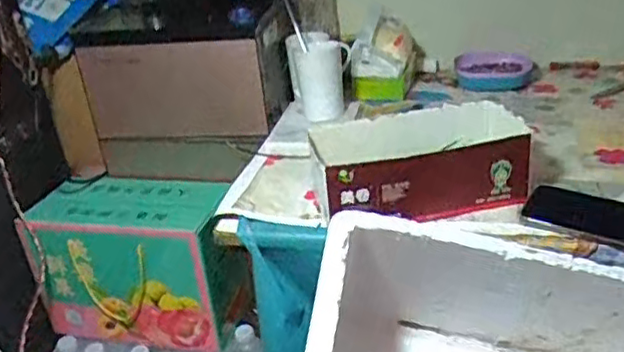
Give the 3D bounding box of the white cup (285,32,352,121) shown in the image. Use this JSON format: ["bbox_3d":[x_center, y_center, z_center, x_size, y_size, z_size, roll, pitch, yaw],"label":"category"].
[{"bbox_3d":[0.011,-0.164,1.070,0.101,0.121,0.090,-4,27,3],"label":"white cup"}]

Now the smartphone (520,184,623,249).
[{"bbox_3d":[0.337,0.049,0.770,0.165,0.013,0.080,16,54,24],"label":"smartphone"}]

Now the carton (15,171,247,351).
[{"bbox_3d":[-0.287,0.144,1.122,0.317,0.233,0.168,4,29,19],"label":"carton"}]

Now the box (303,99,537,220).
[{"bbox_3d":[0.133,-0.020,0.846,0.267,0.096,0.164,-6,27,-1],"label":"box"}]

